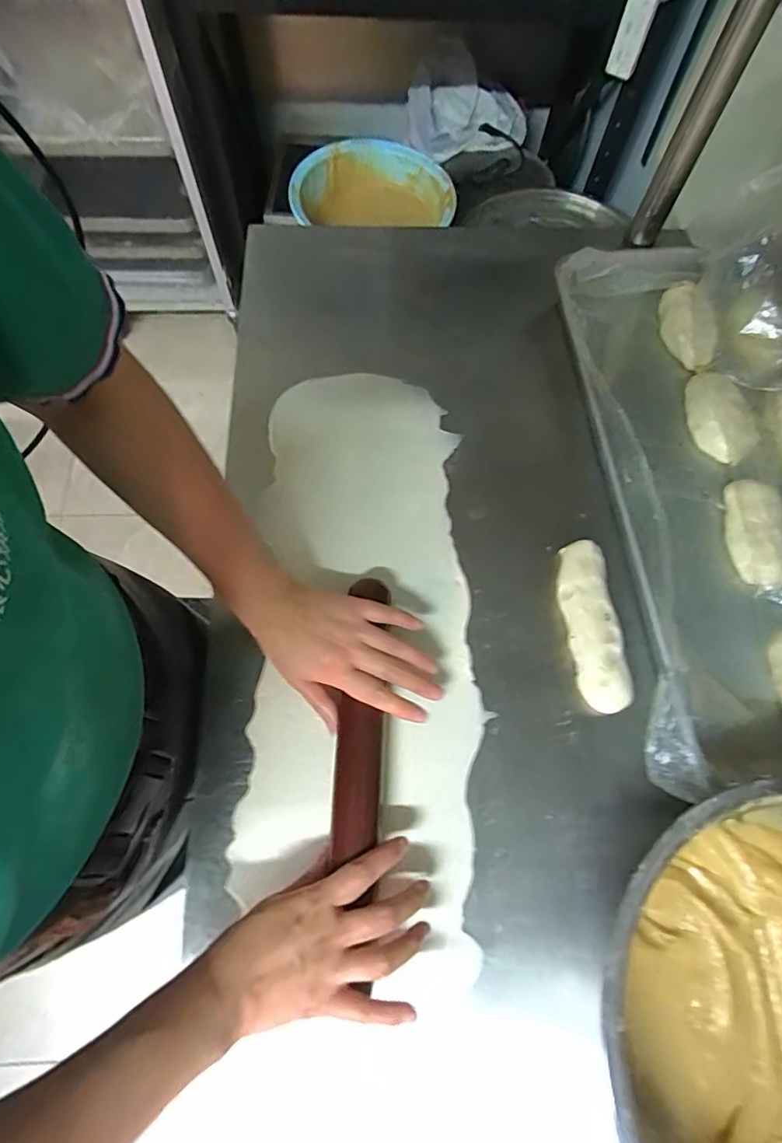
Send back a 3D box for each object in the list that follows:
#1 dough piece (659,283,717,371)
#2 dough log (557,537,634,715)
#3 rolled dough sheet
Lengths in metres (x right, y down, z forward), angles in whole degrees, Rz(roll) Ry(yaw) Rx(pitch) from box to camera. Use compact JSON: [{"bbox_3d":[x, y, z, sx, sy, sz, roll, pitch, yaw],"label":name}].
[{"bbox_3d":[0.342,-0.282,0.607,0.045,0.033,0.105,-1,70,-2],"label":"dough piece"},{"bbox_3d":[0.188,0.048,0.489,0.045,0.026,0.157,-6,70,-4],"label":"dough log"},{"bbox_3d":[-0.026,0.052,0.496,0.203,0.014,0.562,1,69,-3],"label":"rolled dough sheet"}]

